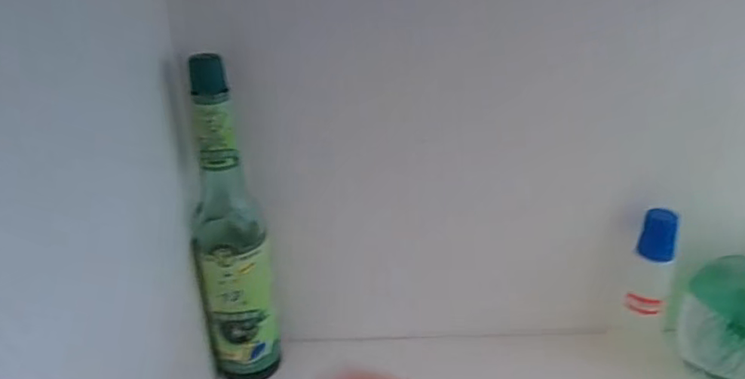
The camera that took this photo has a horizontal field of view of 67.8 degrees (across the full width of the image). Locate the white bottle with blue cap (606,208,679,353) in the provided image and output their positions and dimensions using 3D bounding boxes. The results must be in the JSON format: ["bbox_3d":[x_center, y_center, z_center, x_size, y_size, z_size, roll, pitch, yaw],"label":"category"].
[{"bbox_3d":[0.207,0.070,0.418,0.037,0.120,0.033,11,28,23],"label":"white bottle with blue cap"}]

